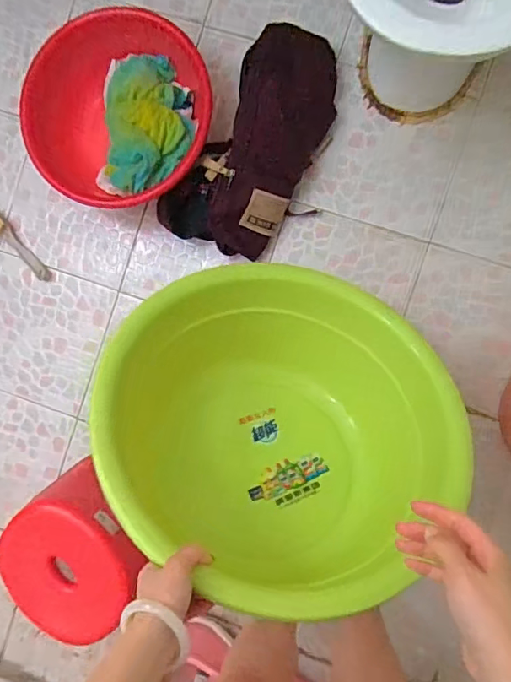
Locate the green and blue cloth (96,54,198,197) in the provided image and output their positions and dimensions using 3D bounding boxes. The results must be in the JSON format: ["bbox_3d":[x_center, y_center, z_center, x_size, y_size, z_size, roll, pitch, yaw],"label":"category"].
[{"bbox_3d":[-0.223,-0.436,1.031,0.207,0.081,0.264,-4,83,13],"label":"green and blue cloth"}]

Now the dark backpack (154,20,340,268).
[{"bbox_3d":[0.007,-0.378,1.000,0.206,0.142,0.437,34,102,9],"label":"dark backpack"}]

